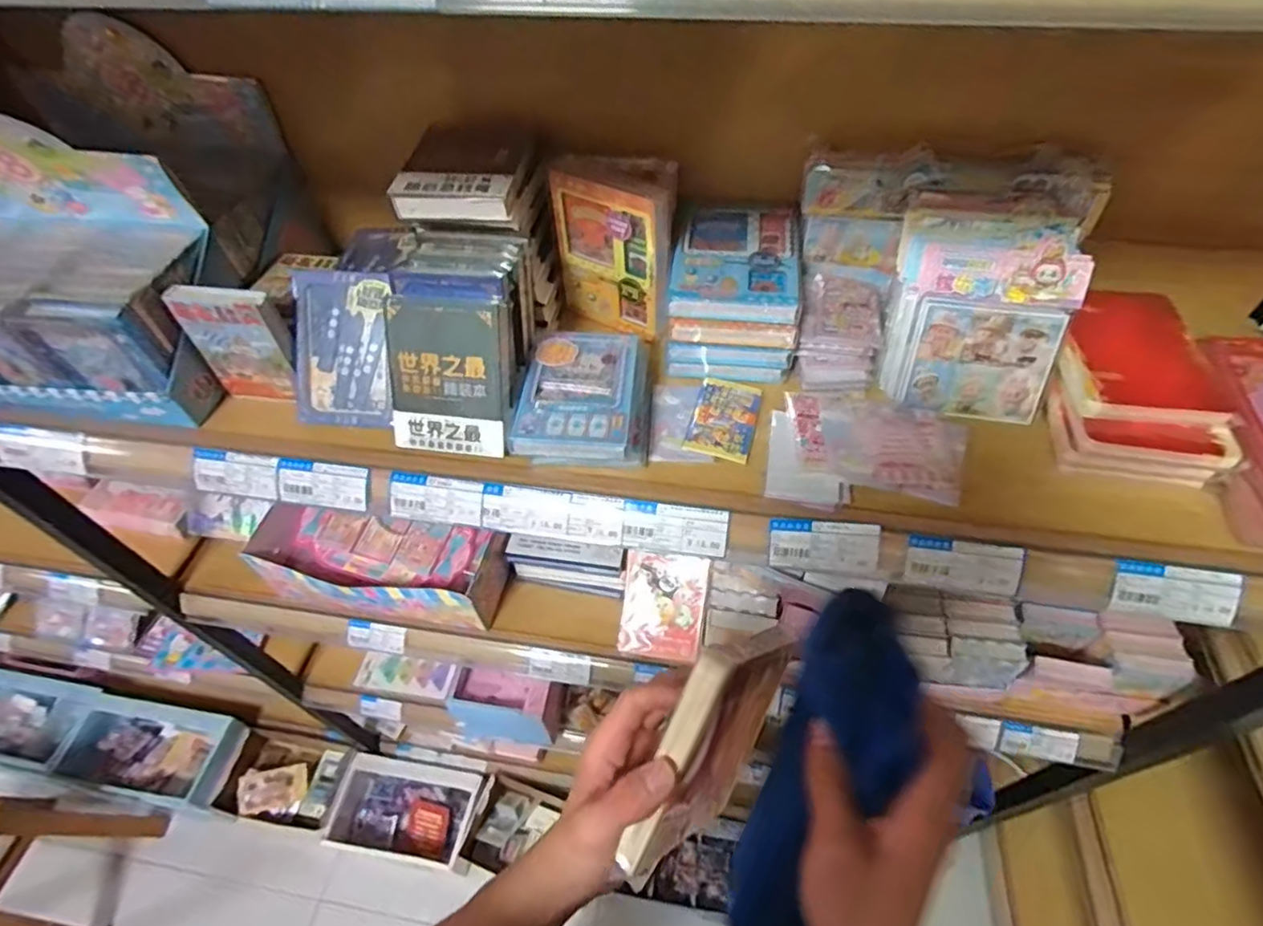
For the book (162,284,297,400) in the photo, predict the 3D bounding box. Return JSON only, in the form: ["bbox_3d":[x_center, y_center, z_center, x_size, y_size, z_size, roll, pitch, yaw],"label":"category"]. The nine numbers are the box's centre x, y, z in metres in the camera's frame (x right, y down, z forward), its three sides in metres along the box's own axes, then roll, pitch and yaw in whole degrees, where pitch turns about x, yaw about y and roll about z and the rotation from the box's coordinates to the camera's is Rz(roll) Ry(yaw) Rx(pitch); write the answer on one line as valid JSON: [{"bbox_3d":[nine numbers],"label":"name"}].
[{"bbox_3d":[-0.324,-0.098,0.515,0.080,0.100,0.018,2,48,8],"label":"book"}]

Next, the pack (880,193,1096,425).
[{"bbox_3d":[0.278,-0.121,0.497,0.128,0.160,0.036,12,22,13],"label":"pack"}]

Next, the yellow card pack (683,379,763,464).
[{"bbox_3d":[0.080,-0.039,0.525,0.052,0.005,0.086,13,54,12],"label":"yellow card pack"}]

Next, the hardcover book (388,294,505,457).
[{"bbox_3d":[-0.143,-0.065,0.478,0.089,0.118,0.009,8,20,5],"label":"hardcover book"}]

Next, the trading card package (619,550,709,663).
[{"bbox_3d":[0.040,0.175,0.756,0.098,0.020,0.124,9,87,1],"label":"trading card package"}]

